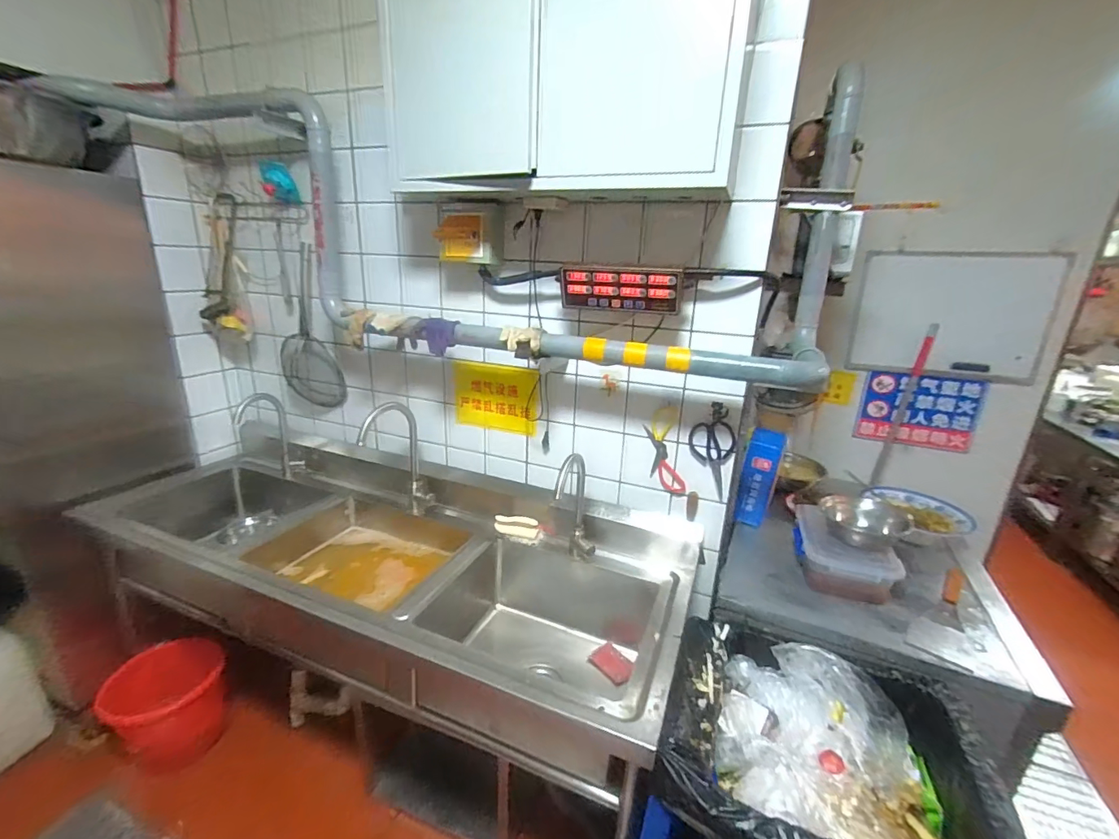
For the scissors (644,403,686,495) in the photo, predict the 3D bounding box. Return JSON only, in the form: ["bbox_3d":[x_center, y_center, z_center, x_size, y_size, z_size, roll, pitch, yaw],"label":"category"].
[{"bbox_3d":[0.287,0.078,1.283,0.121,0.232,0.008,12,20,26],"label":"scissors"}]

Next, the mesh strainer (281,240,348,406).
[{"bbox_3d":[-0.856,-0.305,1.628,0.206,0.535,0.060,-7,13,5],"label":"mesh strainer"}]

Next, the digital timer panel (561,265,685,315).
[{"bbox_3d":[0.140,-0.305,1.124,0.287,0.098,0.042,9,19,20],"label":"digital timer panel"}]

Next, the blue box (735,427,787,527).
[{"bbox_3d":[0.598,0.175,1.427,0.096,0.296,0.044,9,19,18],"label":"blue box"}]

